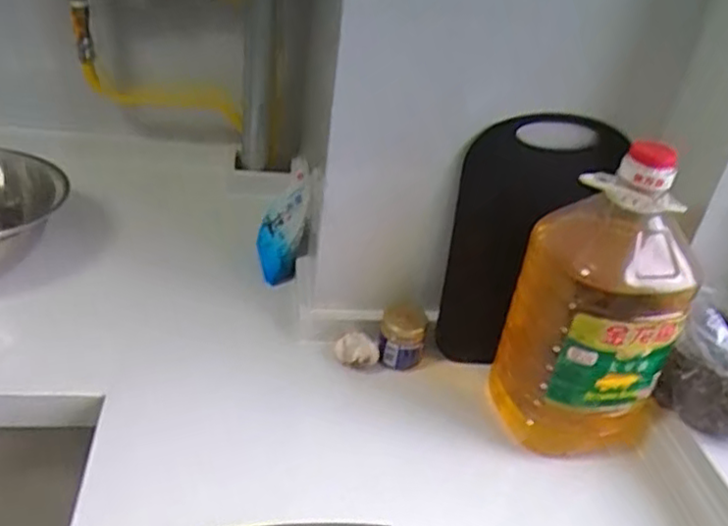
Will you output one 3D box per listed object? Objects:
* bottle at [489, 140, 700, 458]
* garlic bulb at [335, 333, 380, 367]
[{"bbox_3d":[0.251,0.050,0.711,0.148,0.331,0.123,0,33,-11],"label":"bottle"},{"bbox_3d":[-0.008,0.106,0.831,0.052,0.036,0.034,2,33,-8],"label":"garlic bulb"}]

